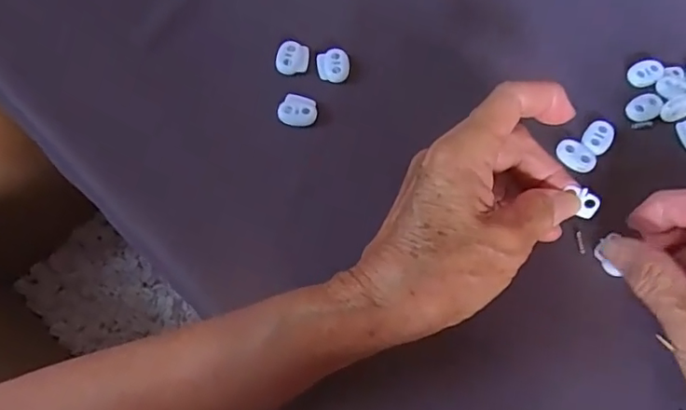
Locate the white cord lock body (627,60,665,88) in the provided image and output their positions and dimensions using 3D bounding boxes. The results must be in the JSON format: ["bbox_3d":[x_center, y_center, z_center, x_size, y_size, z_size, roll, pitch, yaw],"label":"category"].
[{"bbox_3d":[0.185,-0.081,0.335,0.022,0.004,0.016,-27,71,-11],"label":"white cord lock body"}]

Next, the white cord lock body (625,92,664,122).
[{"bbox_3d":[0.179,-0.059,0.324,0.023,0.004,0.016,-28,71,-11],"label":"white cord lock body"}]

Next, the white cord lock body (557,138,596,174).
[{"bbox_3d":[0.133,-0.029,0.311,0.016,0.004,0.022,-40,74,-15],"label":"white cord lock body"}]

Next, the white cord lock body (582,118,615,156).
[{"bbox_3d":[0.148,-0.040,0.317,0.015,0.004,0.023,34,72,12],"label":"white cord lock body"}]

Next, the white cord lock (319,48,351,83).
[{"bbox_3d":[-0.005,-0.086,0.334,0.019,0.004,0.023,-5,68,-2],"label":"white cord lock"}]

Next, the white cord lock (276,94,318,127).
[{"bbox_3d":[-0.026,-0.056,0.323,0.022,0.004,0.020,20,69,7],"label":"white cord lock"}]

